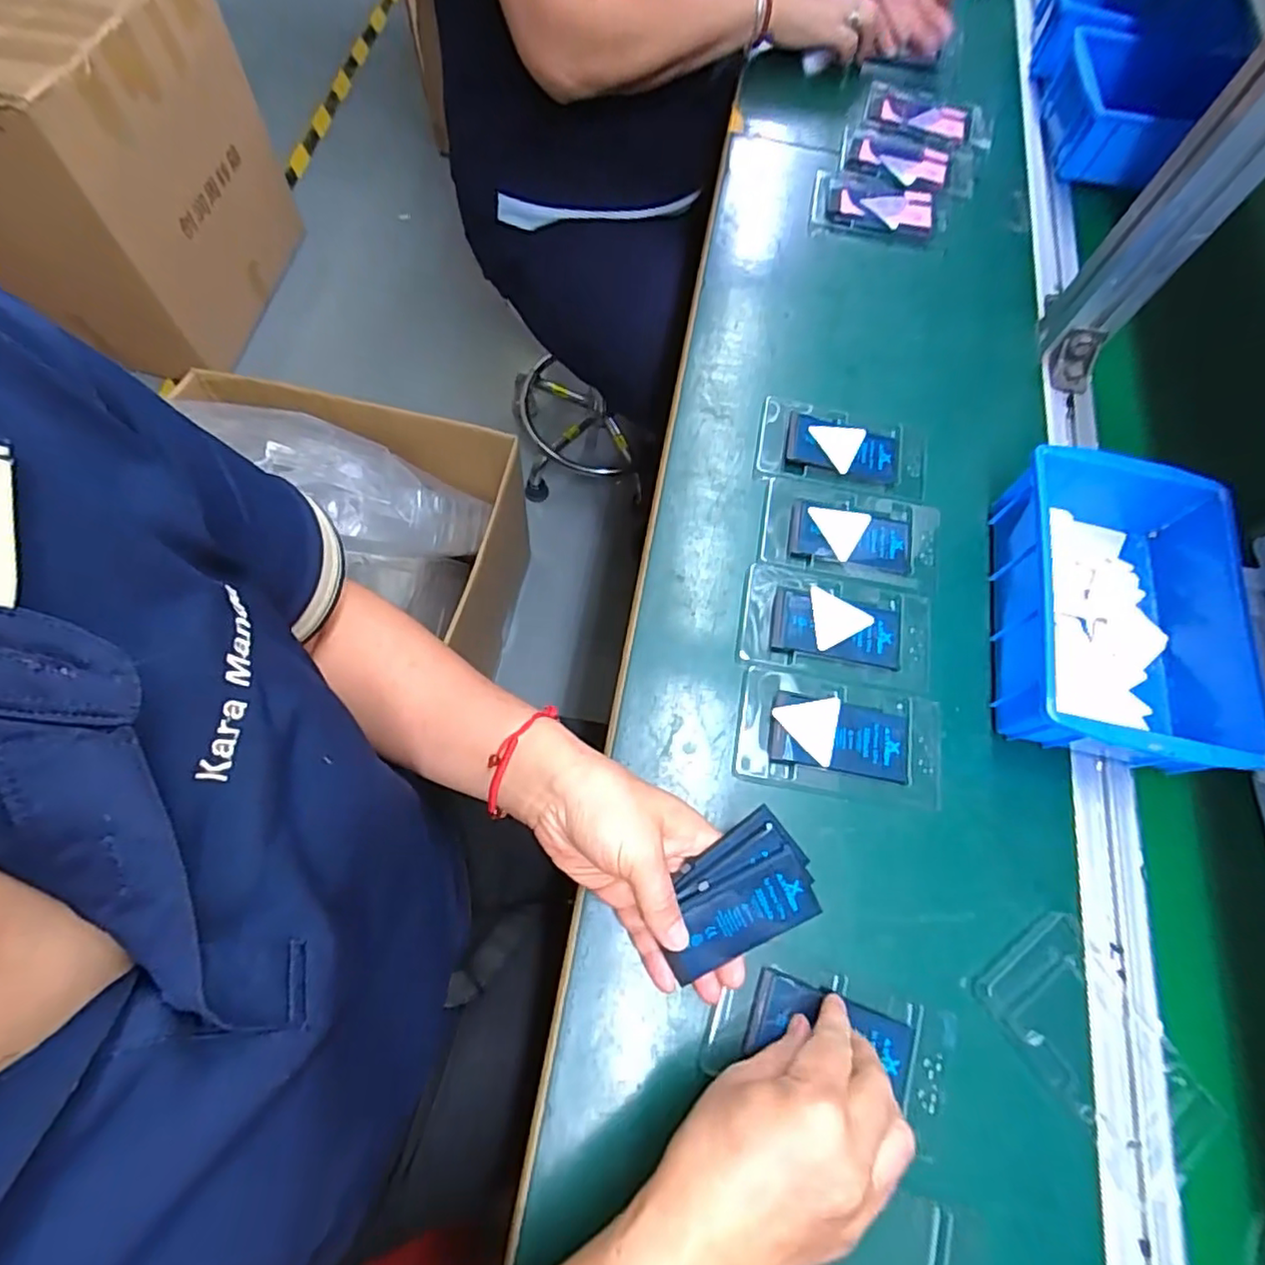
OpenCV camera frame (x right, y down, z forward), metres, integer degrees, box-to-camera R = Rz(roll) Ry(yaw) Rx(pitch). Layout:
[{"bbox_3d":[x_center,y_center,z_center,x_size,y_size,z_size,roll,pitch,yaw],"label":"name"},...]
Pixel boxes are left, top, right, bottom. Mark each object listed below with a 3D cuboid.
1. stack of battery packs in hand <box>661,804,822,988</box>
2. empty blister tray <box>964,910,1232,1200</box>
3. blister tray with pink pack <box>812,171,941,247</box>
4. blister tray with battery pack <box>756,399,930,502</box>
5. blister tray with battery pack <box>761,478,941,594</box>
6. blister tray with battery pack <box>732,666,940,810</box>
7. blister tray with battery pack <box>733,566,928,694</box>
[{"bbox_3d":[0.053,0.141,0.348,0.084,0.014,0.066,-27,93,-2],"label":"stack of battery packs in hand"},{"bbox_3d":[0.262,0.231,0.361,0.075,0.016,0.135,-36,73,-13],"label":"empty blister tray"},{"bbox_3d":[0.221,-0.386,0.591,0.110,0.012,0.063,14,69,5],"label":"blister tray with pink pack"},{"bbox_3d":[0.162,-0.141,0.495,0.127,0.008,0.070,11,69,4],"label":"blister tray with battery pack"},{"bbox_3d":[0.160,-0.072,0.469,0.127,0.004,0.072,9,69,3],"label":"blister tray with battery pack"},{"bbox_3d":[0.132,0.067,0.414,0.127,0.007,0.075,10,69,3],"label":"blister tray with battery pack"},{"bbox_3d":[0.140,-0.004,0.441,0.127,0.005,0.073,10,69,4],"label":"blister tray with battery pack"}]

